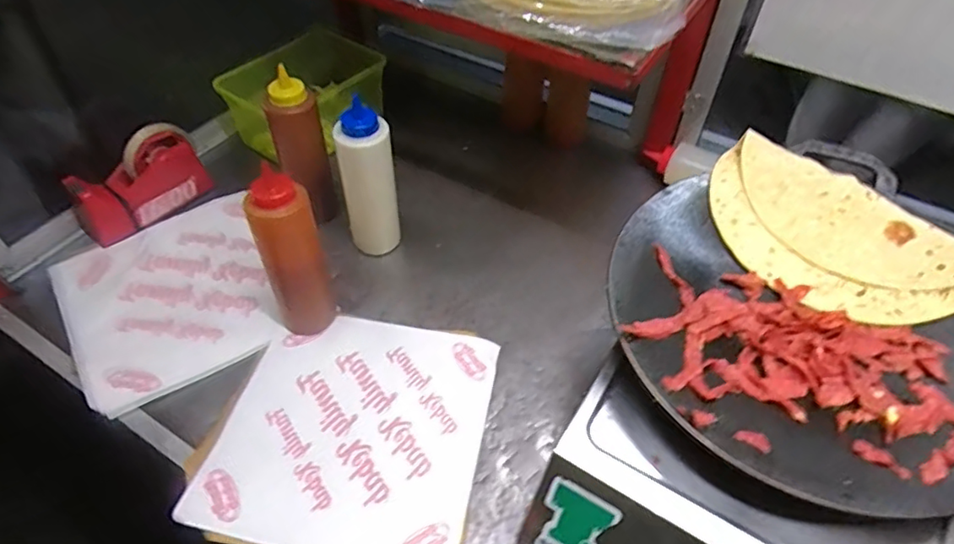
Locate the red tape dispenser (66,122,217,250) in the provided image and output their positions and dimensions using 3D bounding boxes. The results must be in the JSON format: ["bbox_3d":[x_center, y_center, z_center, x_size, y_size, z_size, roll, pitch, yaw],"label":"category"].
[{"bbox_3d":[-0.430,-0.114,0.743,0.158,0.095,0.055,-28,56,-22],"label":"red tape dispenser"}]

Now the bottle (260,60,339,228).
[{"bbox_3d":[-0.209,-0.142,0.705,0.049,0.176,0.052,0,50,0],"label":"bottle"}]

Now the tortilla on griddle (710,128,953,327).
[{"bbox_3d":[0.321,-0.033,0.528,0.235,0.033,0.133,35,57,22],"label":"tortilla on griddle"}]

